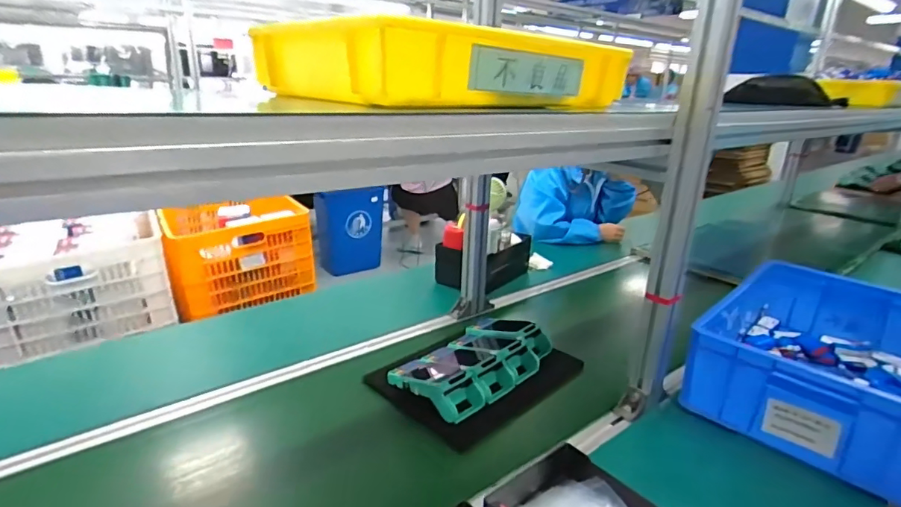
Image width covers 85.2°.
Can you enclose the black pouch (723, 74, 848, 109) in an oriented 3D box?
[{"bbox_3d":[0.951,-0.460,1.390,0.286,0.084,0.173,15,23,32],"label":"black pouch"}]

